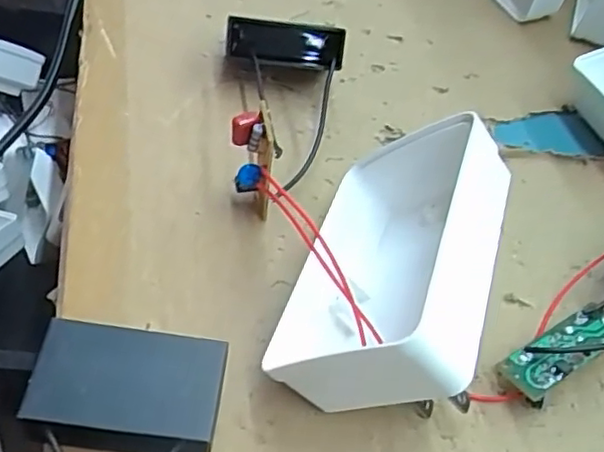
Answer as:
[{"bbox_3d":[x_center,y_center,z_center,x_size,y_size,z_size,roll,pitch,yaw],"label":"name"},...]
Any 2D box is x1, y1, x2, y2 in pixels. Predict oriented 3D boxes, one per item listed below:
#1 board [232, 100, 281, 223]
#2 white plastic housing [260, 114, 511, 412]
[{"bbox_3d":[-0.015,-0.020,0.211,0.014,0.047,0.011,1,51,-10],"label":"board"},{"bbox_3d":[0.026,0.012,0.191,0.066,0.031,0.091,-16,38,40],"label":"white plastic housing"}]

